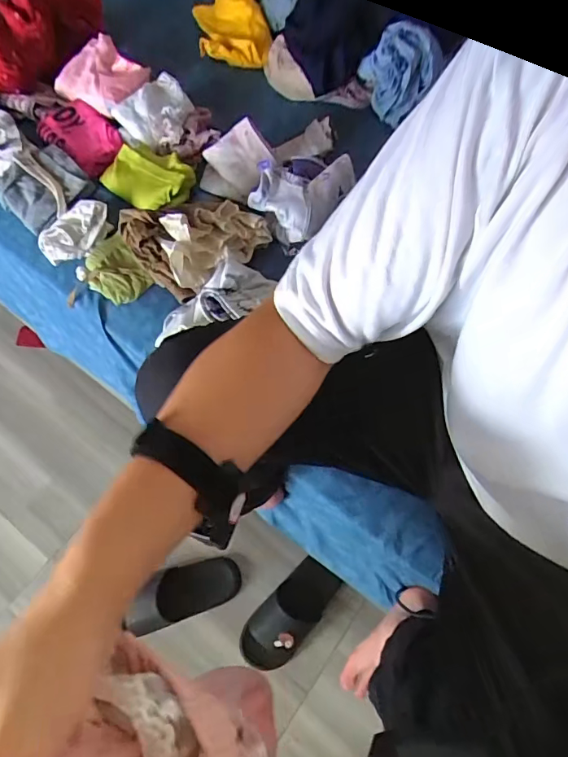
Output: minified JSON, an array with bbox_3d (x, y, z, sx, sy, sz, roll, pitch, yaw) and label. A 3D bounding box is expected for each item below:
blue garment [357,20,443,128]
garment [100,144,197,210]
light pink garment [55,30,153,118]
[{"bbox_3d":[0.199,-0.535,0.806,0.127,0.131,0.066,15,65,7],"label":"blue garment"},{"bbox_3d":[-0.233,-0.352,0.795,0.149,0.053,0.103,31,70,13],"label":"garment"},{"bbox_3d":[-0.338,-0.566,0.864,0.151,0.070,0.131,35,70,16],"label":"light pink garment"}]

